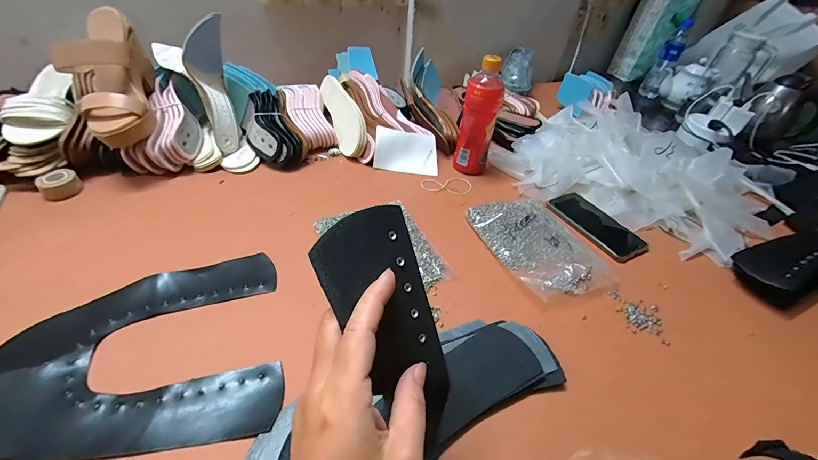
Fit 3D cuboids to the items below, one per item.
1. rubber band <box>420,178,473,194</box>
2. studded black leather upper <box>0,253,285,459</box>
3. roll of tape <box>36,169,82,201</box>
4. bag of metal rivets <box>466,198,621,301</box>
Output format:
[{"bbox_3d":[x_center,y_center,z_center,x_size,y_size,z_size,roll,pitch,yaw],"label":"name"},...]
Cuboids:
[{"bbox_3d":[0.076,-0.083,0.670,0.103,0.004,0.050,-6,42,-13],"label":"rubber band"},{"bbox_3d":[-0.284,0.129,0.375,0.274,0.021,0.230,-9,43,-16],"label":"studded black leather upper"},{"bbox_3d":[-0.560,-0.074,0.567,0.049,0.032,0.049,3,41,-3],"label":"roll of tape"},{"bbox_3d":[0.200,0.013,0.550,0.146,0.029,0.204,-12,44,-19],"label":"bag of metal rivets"}]

